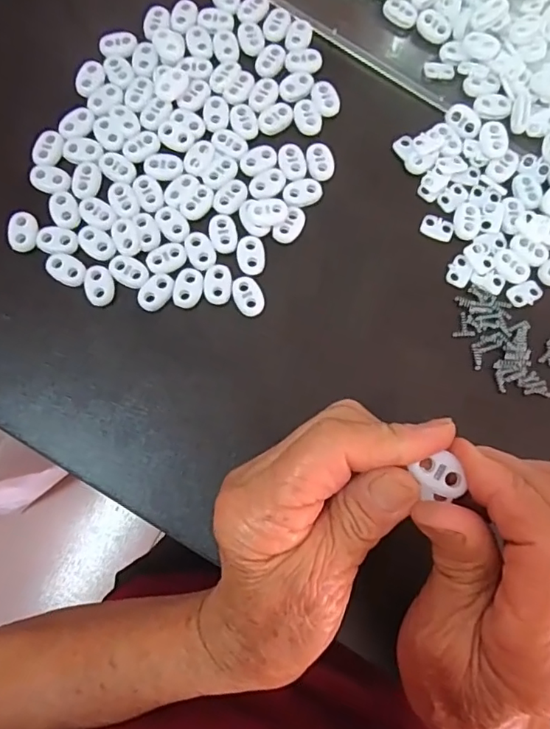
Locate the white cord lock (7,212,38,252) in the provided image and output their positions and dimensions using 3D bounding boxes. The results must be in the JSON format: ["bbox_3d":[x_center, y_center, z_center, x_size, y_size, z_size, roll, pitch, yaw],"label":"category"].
[{"bbox_3d":[-0.139,-0.074,0.295,0.015,0.004,0.022,-4,79,-2],"label":"white cord lock"}]

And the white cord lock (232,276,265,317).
[{"bbox_3d":[-0.015,-0.038,0.295,0.016,0.004,0.023,-18,80,-5],"label":"white cord lock"}]

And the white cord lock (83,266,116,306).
[{"bbox_3d":[-0.096,-0.043,0.292,0.016,0.004,0.022,-2,79,-2],"label":"white cord lock"}]

